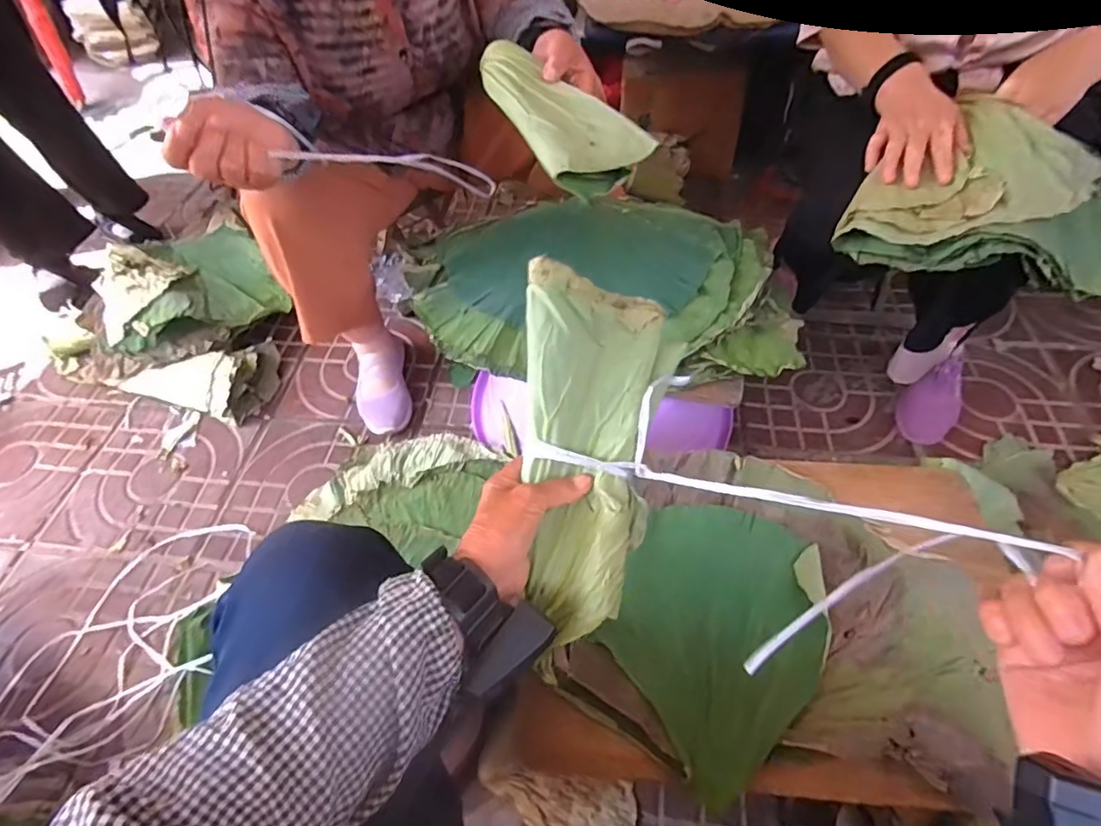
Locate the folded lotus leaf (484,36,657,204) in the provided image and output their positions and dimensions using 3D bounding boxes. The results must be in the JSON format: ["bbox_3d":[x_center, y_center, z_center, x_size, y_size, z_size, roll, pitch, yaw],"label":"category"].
[{"bbox_3d":[0.007,-0.349,0.627,0.122,0.046,0.290,-18,54,-11],"label":"folded lotus leaf"}]

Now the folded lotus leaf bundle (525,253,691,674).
[{"bbox_3d":[0.037,0.030,0.451,0.120,0.054,0.306,3,76,5],"label":"folded lotus leaf bundle"}]

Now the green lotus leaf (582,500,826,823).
[{"bbox_3d":[0.158,0.208,0.534,0.189,0.021,0.256,23,58,18],"label":"green lotus leaf"}]

